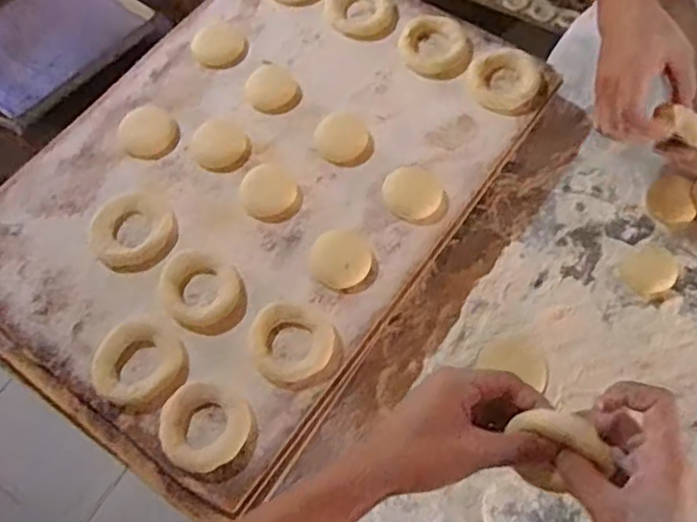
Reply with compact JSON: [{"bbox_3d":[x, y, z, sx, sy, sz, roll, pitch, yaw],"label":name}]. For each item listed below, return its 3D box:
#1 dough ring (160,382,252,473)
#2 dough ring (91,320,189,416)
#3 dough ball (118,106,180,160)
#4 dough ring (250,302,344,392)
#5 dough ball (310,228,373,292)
[{"bbox_3d":[-0.128,0.146,0.558,0.074,0.014,0.072,-1,64,3],"label":"dough ring"},{"bbox_3d":[-0.192,0.095,0.583,0.082,0.015,0.076,-1,64,3],"label":"dough ring"},{"bbox_3d":[-0.223,-0.144,0.707,0.059,0.014,0.067,-42,69,-16],"label":"dough ball"},{"bbox_3d":[-0.051,0.080,0.590,0.084,0.014,0.073,24,68,14],"label":"dough ring"},{"bbox_3d":[-0.009,-0.002,0.621,0.058,0.016,0.054,-1,64,3],"label":"dough ball"}]

